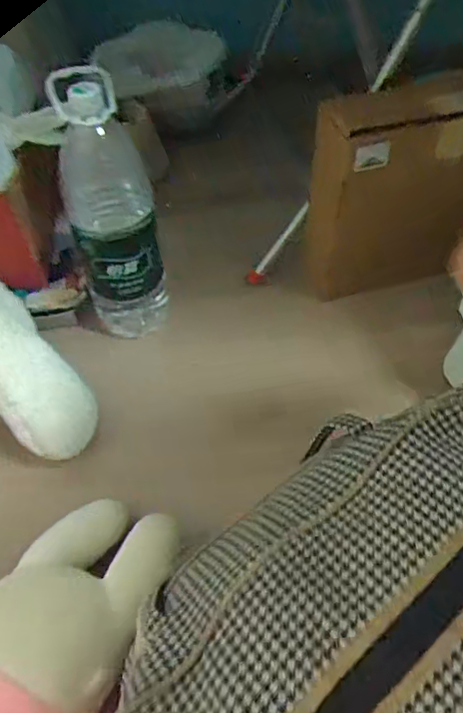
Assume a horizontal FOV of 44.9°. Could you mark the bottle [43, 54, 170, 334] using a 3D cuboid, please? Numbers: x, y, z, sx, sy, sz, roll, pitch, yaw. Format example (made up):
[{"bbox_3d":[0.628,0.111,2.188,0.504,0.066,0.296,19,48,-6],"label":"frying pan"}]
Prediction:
[{"bbox_3d":[-0.142,-0.162,0.673,0.102,0.320,0.107,-12,53,-8],"label":"bottle"}]

